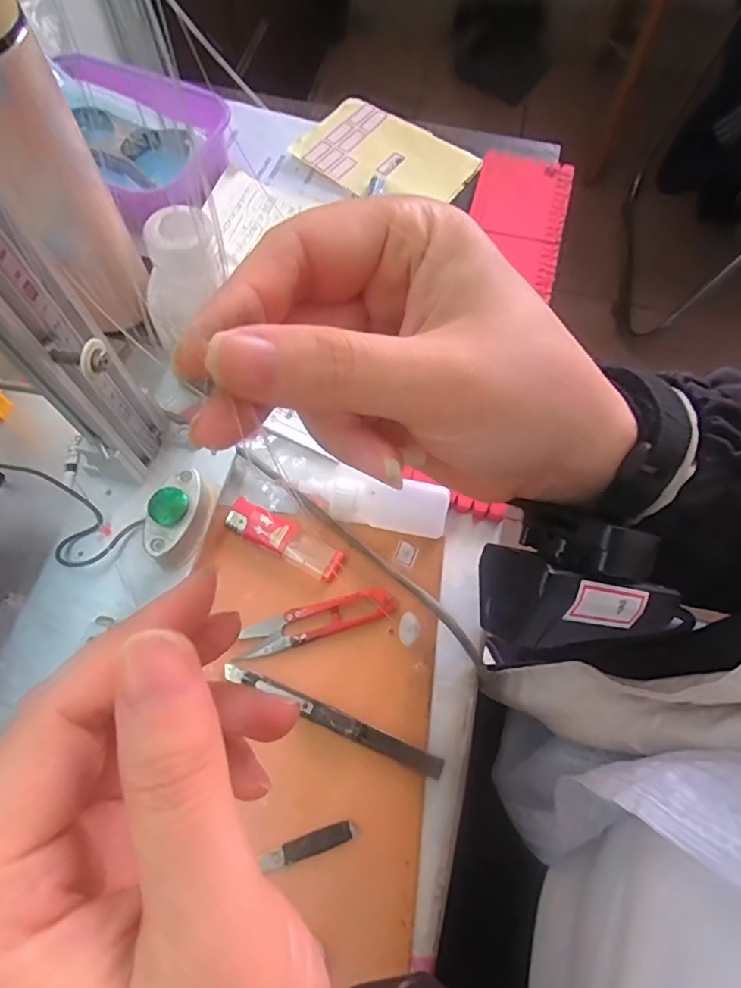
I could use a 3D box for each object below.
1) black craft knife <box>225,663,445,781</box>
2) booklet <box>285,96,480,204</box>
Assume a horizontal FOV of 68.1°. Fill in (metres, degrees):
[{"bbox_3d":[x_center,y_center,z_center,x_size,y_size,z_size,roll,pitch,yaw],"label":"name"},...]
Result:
[{"bbox_3d":[-0.023,0.133,0.324,0.139,0.006,0.012,22,69,8],"label":"black craft knife"},{"bbox_3d":[0.014,-0.306,0.503,0.146,0.014,0.098,35,76,9],"label":"booklet"}]

